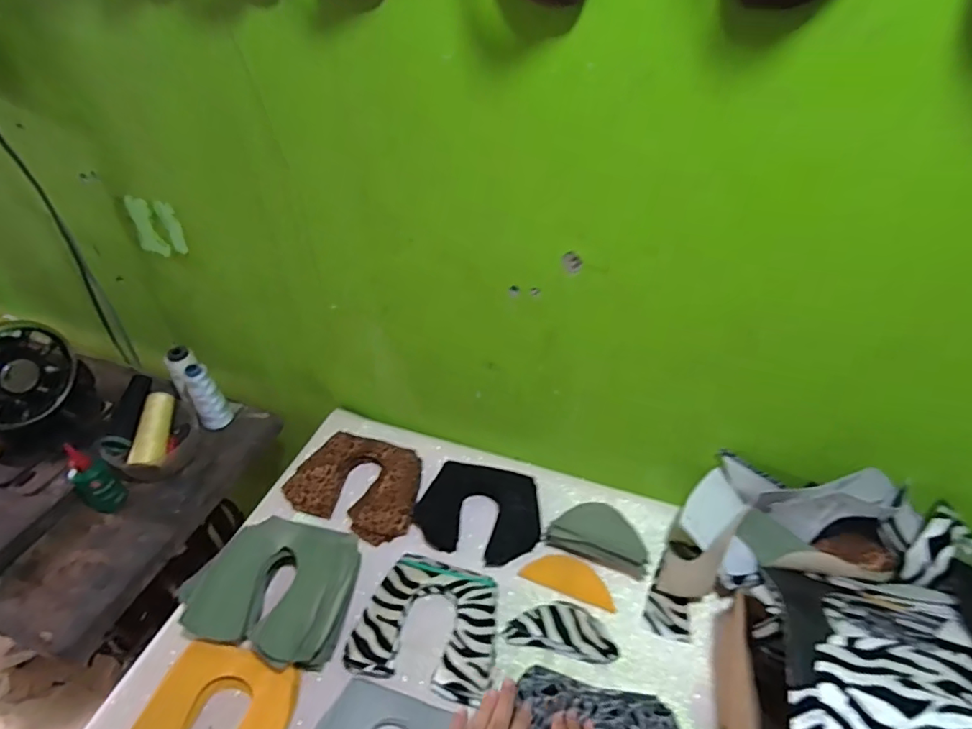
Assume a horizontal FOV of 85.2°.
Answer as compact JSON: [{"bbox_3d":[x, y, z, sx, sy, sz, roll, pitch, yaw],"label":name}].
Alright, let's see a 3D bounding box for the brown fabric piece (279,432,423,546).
[{"bbox_3d":[-0.173,0.161,0.730,0.171,0.028,0.133,14,43,16],"label":"brown fabric piece"}]

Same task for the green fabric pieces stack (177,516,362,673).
[{"bbox_3d":[-0.236,0.251,0.597,0.166,0.060,0.145,9,42,11],"label":"green fabric pieces stack"}]

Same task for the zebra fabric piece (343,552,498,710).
[{"bbox_3d":[-0.062,0.285,0.586,0.150,0.025,0.131,9,42,11],"label":"zebra fabric piece"}]

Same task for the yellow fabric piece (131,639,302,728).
[{"bbox_3d":[-0.268,0.357,0.520,0.150,0.025,0.133,11,43,13],"label":"yellow fabric piece"}]

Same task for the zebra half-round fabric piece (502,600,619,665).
[{"bbox_3d":[0.085,0.295,0.593,0.119,0.006,0.057,9,42,11],"label":"zebra half-round fabric piece"}]

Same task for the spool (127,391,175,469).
[{"bbox_3d":[-0.478,0.095,0.766,0.032,0.040,0.117,-3,59,-2],"label":"spool"}]

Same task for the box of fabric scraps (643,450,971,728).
[{"bbox_3d":[0.377,0.290,0.482,0.409,0.154,0.366,12,43,14],"label":"box of fabric scraps"}]

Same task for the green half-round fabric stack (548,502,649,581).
[{"bbox_3d":[0.141,0.211,0.657,0.123,0.027,0.071,14,43,16],"label":"green half-round fabric stack"}]

